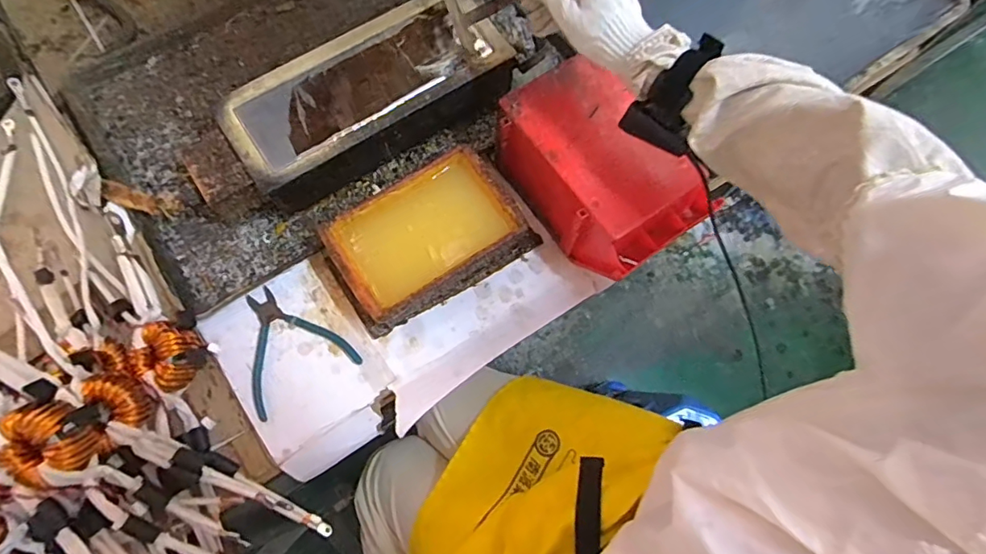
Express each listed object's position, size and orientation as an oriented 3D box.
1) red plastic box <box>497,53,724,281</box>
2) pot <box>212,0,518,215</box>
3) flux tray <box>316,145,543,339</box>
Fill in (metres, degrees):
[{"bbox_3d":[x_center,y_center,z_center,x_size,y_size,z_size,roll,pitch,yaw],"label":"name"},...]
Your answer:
[{"bbox_3d":[0.119,-0.121,0.590,0.145,0.109,0.233,-36,77,-11],"label":"red plastic box"},{"bbox_3d":[-0.147,-0.218,0.642,0.340,0.088,0.172,-34,76,-11],"label":"pot"},{"bbox_3d":[-0.076,-0.047,0.599,0.225,0.071,0.140,-32,76,-11],"label":"flux tray"}]

